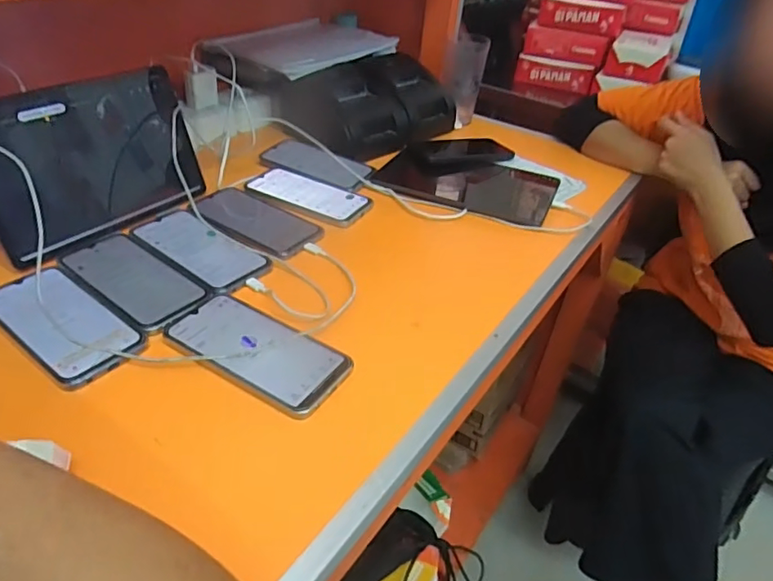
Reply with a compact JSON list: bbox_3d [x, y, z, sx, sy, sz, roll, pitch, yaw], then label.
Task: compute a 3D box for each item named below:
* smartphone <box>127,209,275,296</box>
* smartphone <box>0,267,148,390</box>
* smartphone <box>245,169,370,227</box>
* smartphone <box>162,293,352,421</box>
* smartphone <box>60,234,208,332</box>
[{"bbox_3d":[-0.215,-0.049,0.620,0.168,0.008,0.077,27,42,27],"label":"smartphone"},{"bbox_3d":[-0.307,0.027,0.511,0.167,0.008,0.080,27,41,26],"label":"smartphone"},{"bbox_3d":[-0.106,-0.131,0.742,0.171,0.004,0.084,22,40,21],"label":"smartphone"},{"bbox_3d":[-0.121,0.054,0.498,0.170,0.005,0.079,23,40,22],"label":"smartphone"},{"bbox_3d":[-0.267,-0.015,0.573,0.171,0.004,0.081,29,42,28],"label":"smartphone"}]

